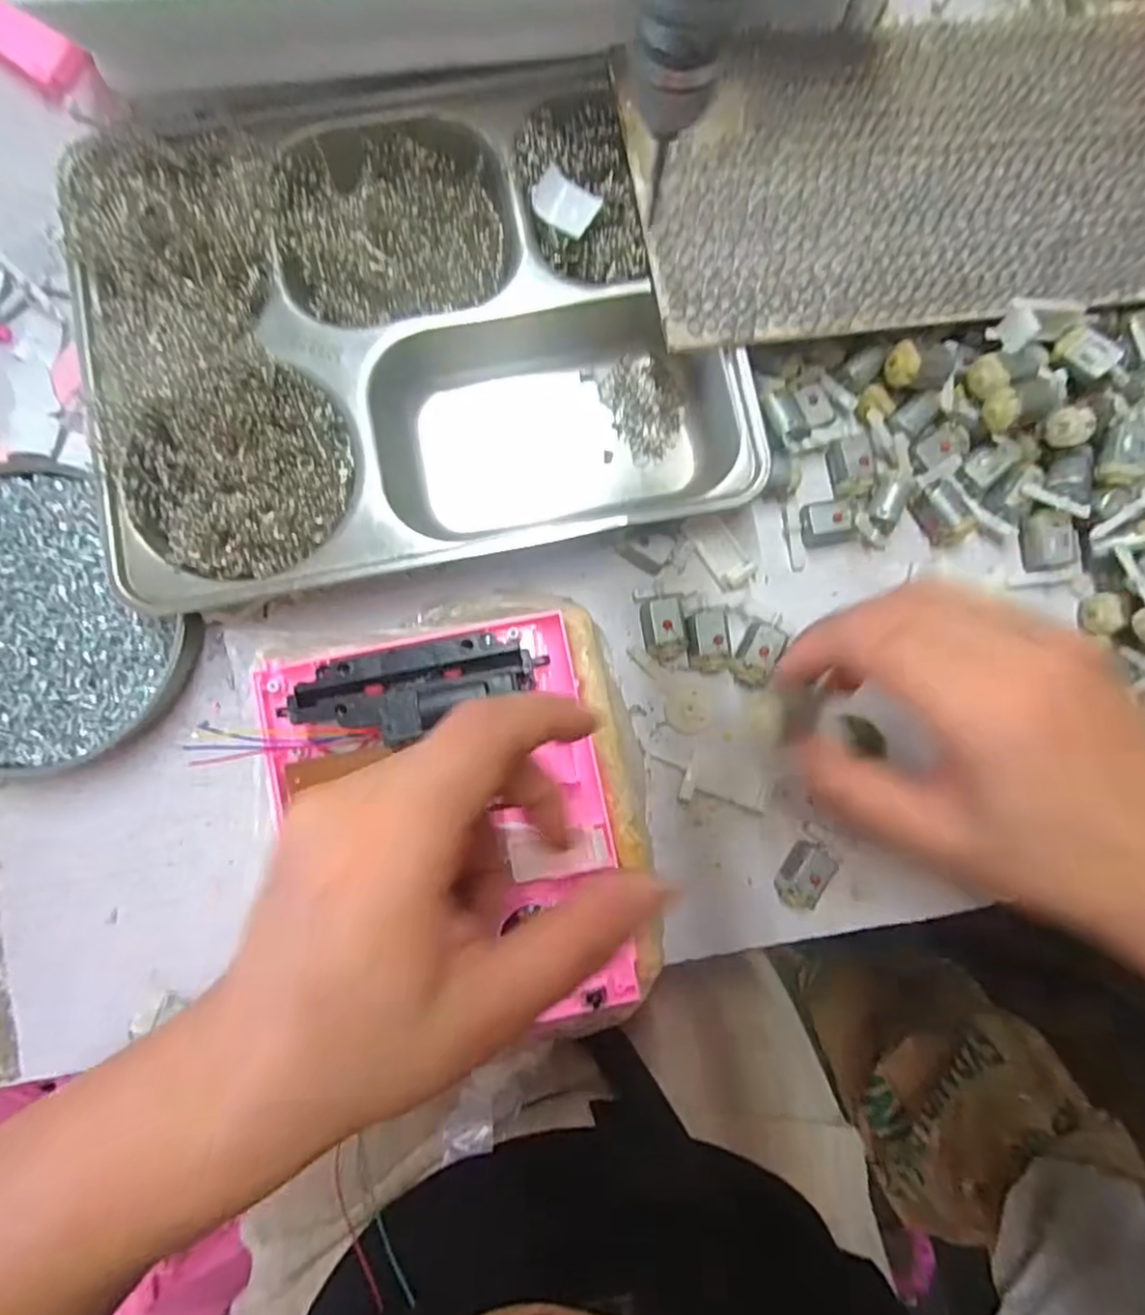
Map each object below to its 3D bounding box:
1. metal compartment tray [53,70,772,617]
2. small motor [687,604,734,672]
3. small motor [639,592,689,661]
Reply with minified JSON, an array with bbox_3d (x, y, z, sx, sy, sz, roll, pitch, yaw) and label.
[{"bbox_3d":[-0.072,-0.147,0.304,0.269,0.046,0.214,-12,86,-3],"label":"metal compartment tray"},{"bbox_3d":[0.066,-0.009,0.315,0.022,0.013,0.030,-11,86,-3],"label":"small motor"},{"bbox_3d":[0.043,-0.014,0.316,0.021,0.015,0.030,-8,86,-3],"label":"small motor"}]

